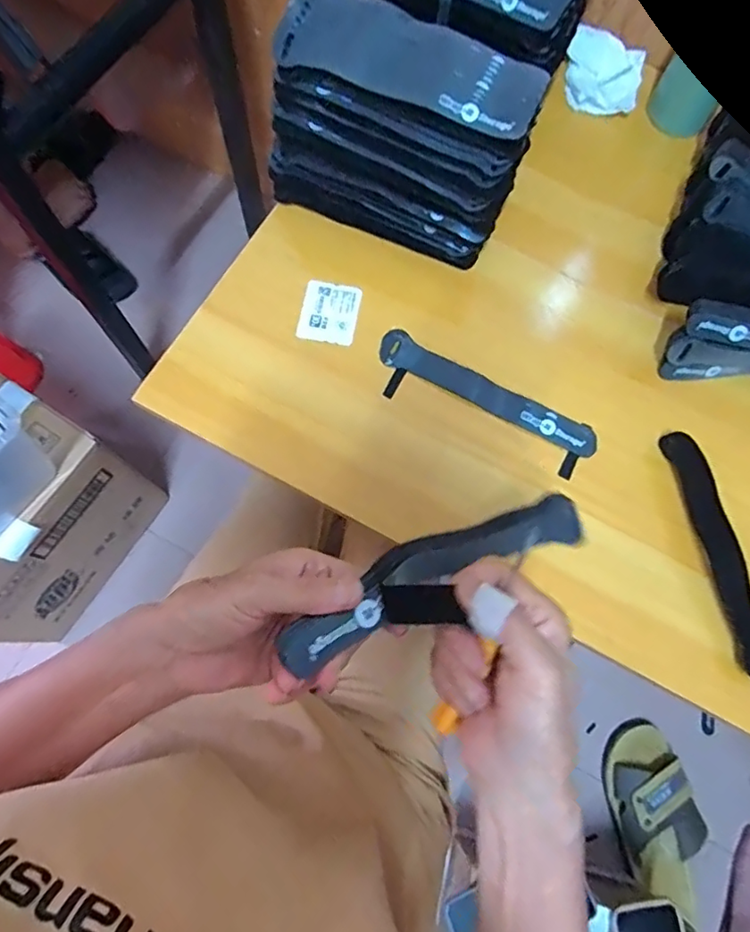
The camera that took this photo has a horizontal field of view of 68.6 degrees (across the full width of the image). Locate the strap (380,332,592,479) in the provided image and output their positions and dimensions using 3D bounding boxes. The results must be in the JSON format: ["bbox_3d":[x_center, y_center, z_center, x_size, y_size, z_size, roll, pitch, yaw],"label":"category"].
[{"bbox_3d":[0.090,-0.053,0.469,0.198,0.004,0.054,29,74,6],"label":"strap"}]

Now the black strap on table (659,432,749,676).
[{"bbox_3d":[0.274,0.065,0.435,0.029,0.016,0.194,-9,74,-5],"label":"black strap on table"}]

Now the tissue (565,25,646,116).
[{"bbox_3d":[0.241,-0.414,0.580,0.080,0.017,0.104,15,73,2],"label":"tissue"}]

